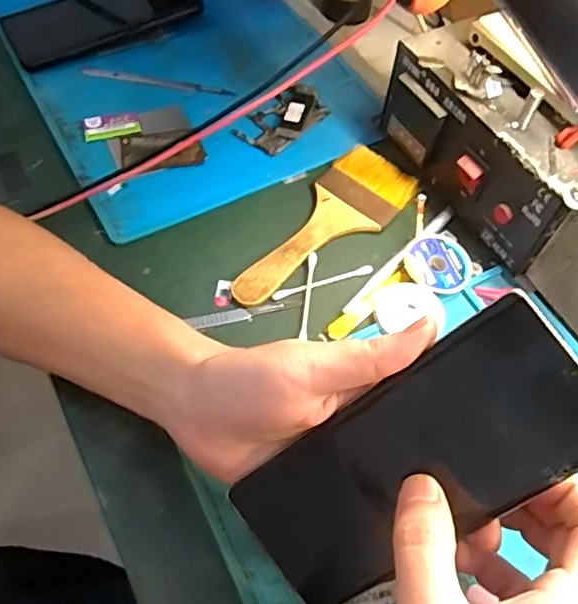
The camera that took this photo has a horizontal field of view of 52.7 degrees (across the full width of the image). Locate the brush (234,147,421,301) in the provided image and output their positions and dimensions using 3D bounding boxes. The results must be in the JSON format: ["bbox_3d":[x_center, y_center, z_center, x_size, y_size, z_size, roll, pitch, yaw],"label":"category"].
[{"bbox_3d":[0.024,-0.051,0.411,0.061,0.007,0.160,35,63,19],"label":"brush"}]

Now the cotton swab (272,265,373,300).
[{"bbox_3d":[0.023,-0.013,0.389,0.070,0.004,0.006,-17,60,-13],"label":"cotton swab"}]

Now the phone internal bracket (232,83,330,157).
[{"bbox_3d":[-0.005,-0.147,0.469,0.046,0.009,0.075,40,64,21],"label":"phone internal bracket"}]

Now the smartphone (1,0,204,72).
[{"bbox_3d":[-0.165,-0.255,0.519,0.164,0.013,0.071,-23,72,-8],"label":"smartphone"}]

